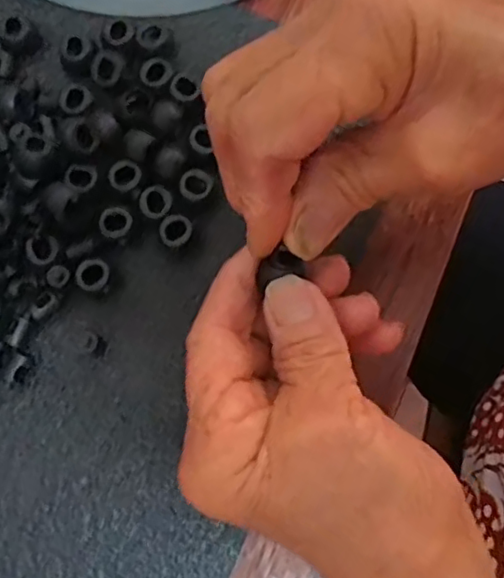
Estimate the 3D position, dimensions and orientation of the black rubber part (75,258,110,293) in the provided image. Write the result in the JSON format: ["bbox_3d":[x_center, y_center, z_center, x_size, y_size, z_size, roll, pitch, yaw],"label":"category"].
[{"bbox_3d":[-0.065,-0.004,0.254,0.012,0.016,0.013,26,79,4],"label":"black rubber part"}]

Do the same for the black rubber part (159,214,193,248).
[{"bbox_3d":[-0.032,-0.023,0.259,0.013,0.018,0.012,0,78,-1],"label":"black rubber part"}]

